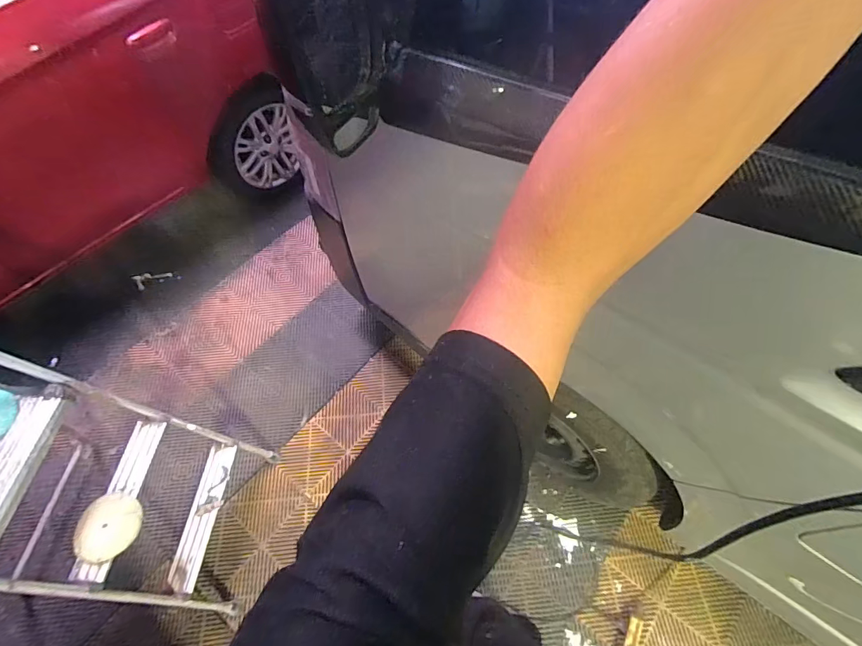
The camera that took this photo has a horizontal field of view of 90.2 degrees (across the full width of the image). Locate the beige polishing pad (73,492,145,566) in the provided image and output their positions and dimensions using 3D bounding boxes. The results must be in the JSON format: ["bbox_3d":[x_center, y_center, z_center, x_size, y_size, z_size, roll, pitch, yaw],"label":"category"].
[{"bbox_3d":[-0.746,0.467,0.989,0.128,0.060,0.138,12,60,6],"label":"beige polishing pad"}]

